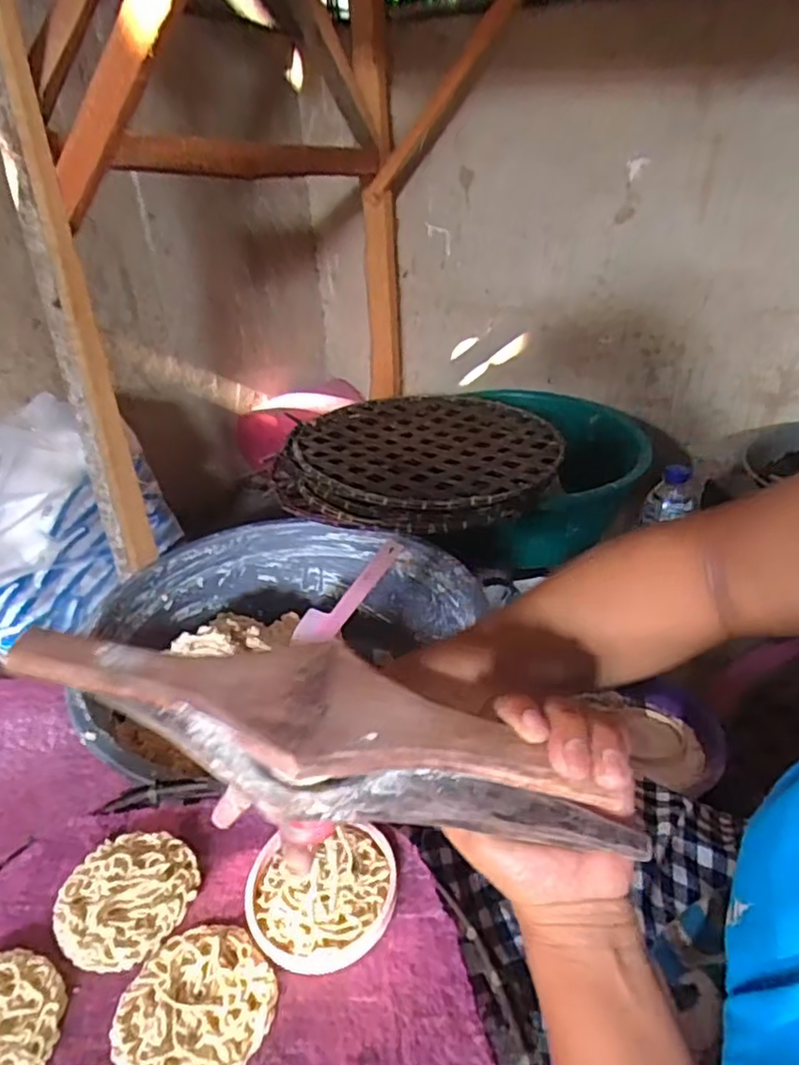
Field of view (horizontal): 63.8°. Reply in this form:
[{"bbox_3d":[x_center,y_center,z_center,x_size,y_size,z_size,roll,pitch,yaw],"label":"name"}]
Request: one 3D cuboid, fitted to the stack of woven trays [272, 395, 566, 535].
[{"bbox_3d":[0.037,-0.116,0.953,0.379,0.046,0.387,8,32,17],"label":"stack of woven trays"}]

